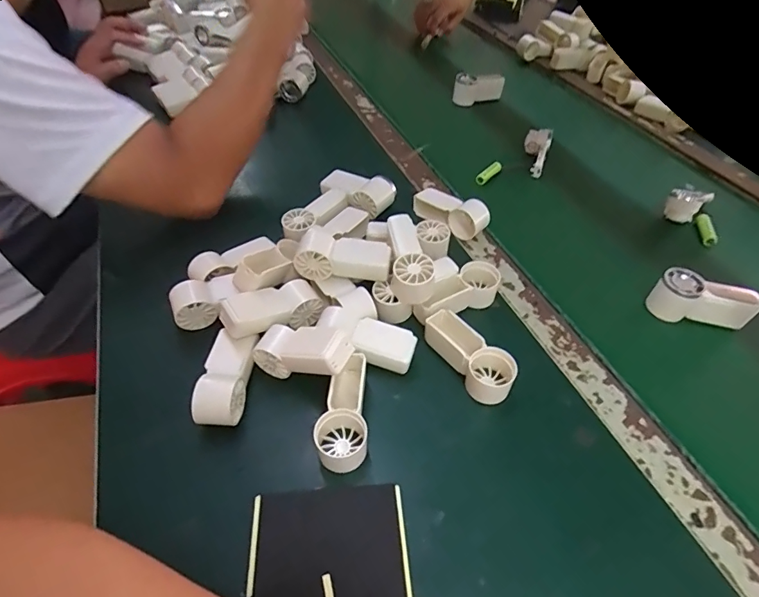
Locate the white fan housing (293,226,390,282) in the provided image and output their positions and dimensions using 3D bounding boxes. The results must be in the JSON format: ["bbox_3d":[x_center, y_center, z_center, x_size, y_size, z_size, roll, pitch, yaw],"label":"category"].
[{"bbox_3d":[-0.036,-0.044,0.453,0.090,0.030,0.042,5,48,3],"label":"white fan housing"}]

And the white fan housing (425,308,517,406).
[{"bbox_3d":[0.081,0.049,0.402,0.039,0.037,0.094,-32,67,-29],"label":"white fan housing"}]

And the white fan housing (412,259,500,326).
[{"bbox_3d":[0.081,-0.002,0.453,0.097,0.033,0.037,-31,56,-26],"label":"white fan housing"}]

